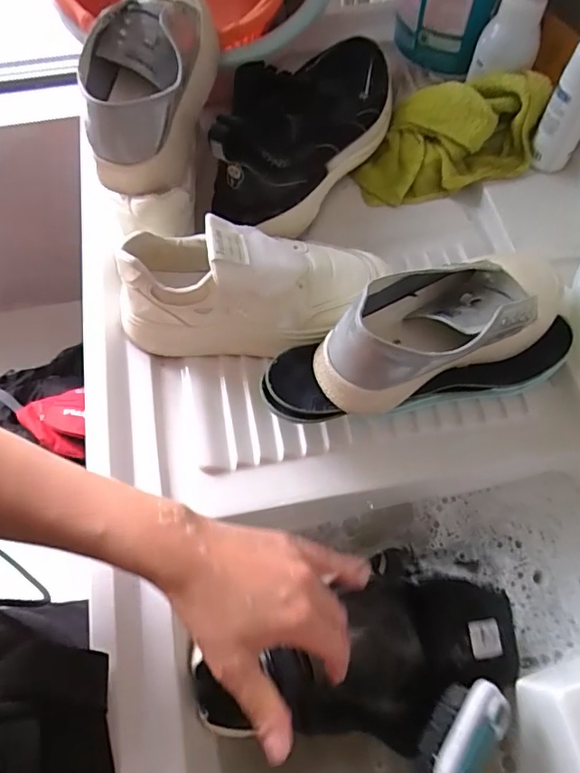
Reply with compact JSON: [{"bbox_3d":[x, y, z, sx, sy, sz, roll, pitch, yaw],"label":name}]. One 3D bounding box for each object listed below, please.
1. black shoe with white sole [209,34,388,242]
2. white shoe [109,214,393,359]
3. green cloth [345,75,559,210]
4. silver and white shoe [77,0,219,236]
[{"bbox_3d":[0.018,-0.299,0.578,0.120,0.108,0.297,31,68,15],"label":"black shoe with white sole"},{"bbox_3d":[-0.040,-0.095,0.484,0.237,0.111,0.087,-2,63,-1],"label":"white shoe"},{"bbox_3d":[0.179,-0.298,0.615,0.206,0.085,0.123,-10,64,-5],"label":"green cloth"},{"bbox_3d":[-0.133,-0.285,0.497,0.103,0.115,0.266,2,78,2],"label":"silver and white shoe"}]

